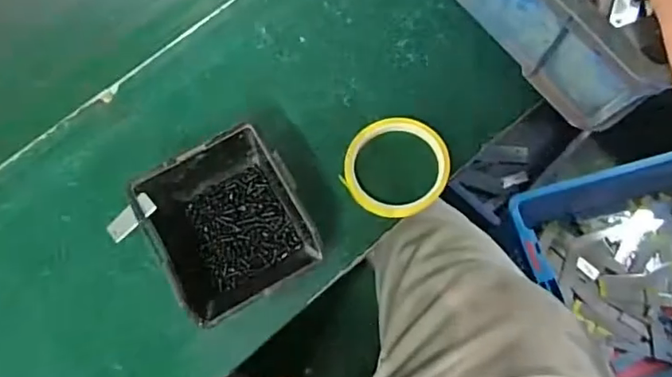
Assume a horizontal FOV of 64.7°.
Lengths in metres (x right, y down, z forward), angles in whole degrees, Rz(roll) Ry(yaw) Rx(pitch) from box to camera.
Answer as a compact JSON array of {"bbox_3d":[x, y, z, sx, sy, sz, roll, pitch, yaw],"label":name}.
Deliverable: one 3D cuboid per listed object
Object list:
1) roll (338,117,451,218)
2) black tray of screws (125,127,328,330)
[{"bbox_3d":[0.056,-0.019,0.486,0.094,0.019,0.097,-1,72,2],"label":"roll"},{"bbox_3d":[-0.088,0.028,0.442,0.119,0.063,0.131,-32,74,-8],"label":"black tray of screws"}]

